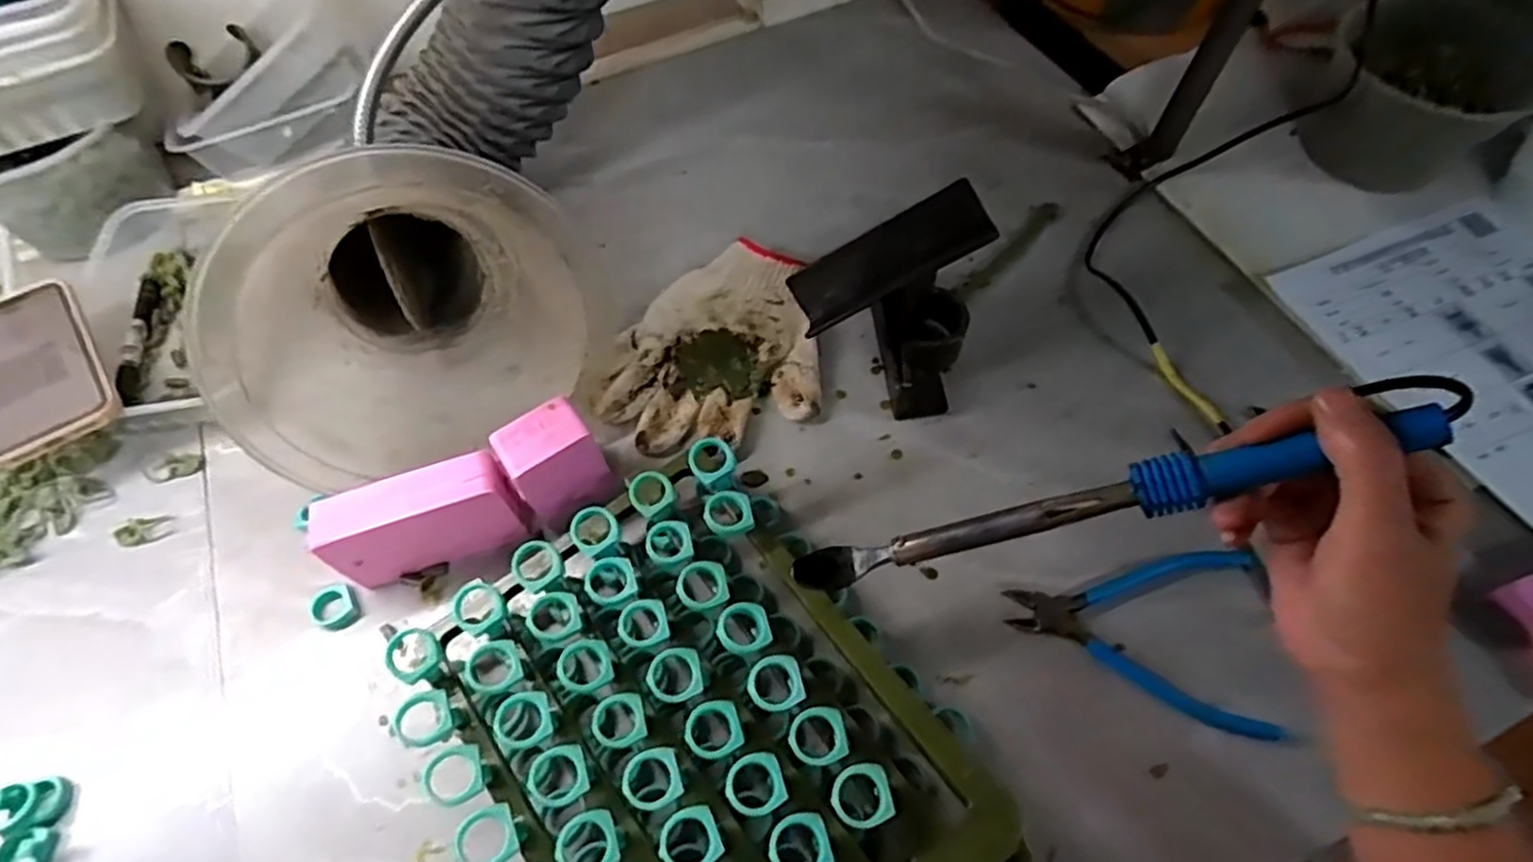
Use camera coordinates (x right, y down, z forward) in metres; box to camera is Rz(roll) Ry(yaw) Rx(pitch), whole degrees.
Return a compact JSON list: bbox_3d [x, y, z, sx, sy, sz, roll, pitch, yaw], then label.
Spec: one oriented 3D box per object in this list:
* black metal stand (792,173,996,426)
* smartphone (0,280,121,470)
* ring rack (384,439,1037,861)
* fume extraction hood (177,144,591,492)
[{"bbox_3d":[0.086,-0.079,0.503,0.120,0.118,0.094,-12,58,-4],"label":"black metal stand"},{"bbox_3d":[-0.503,-0.045,0.513,0.077,0.012,0.160,-30,62,-27],"label":"smartphone"},{"bbox_3d":[-0.022,0.172,0.389,0.238,0.065,0.326,-37,63,-19],"label":"ring rack"},{"bbox_3d":[-0.225,-0.087,0.464,0.200,0.157,0.158,-25,60,-12],"label":"fume extraction hood"}]

